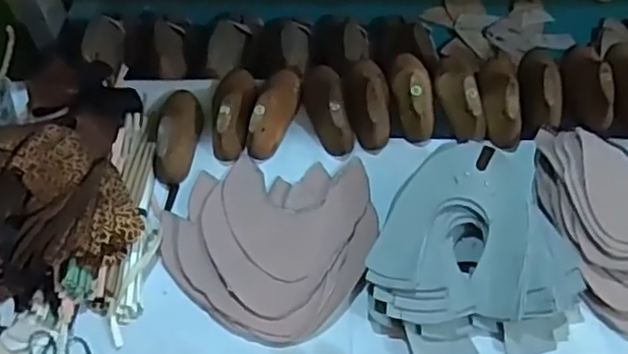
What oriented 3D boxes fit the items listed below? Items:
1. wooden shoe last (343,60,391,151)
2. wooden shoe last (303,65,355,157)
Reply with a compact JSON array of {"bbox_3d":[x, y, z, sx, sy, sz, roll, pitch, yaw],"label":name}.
[{"bbox_3d":[0.065,-0.106,0.807,0.057,0.054,0.150,-1,55,3],"label":"wooden shoe last"},{"bbox_3d":[0.016,-0.095,0.804,0.047,0.052,0.137,-9,55,-3],"label":"wooden shoe last"}]

